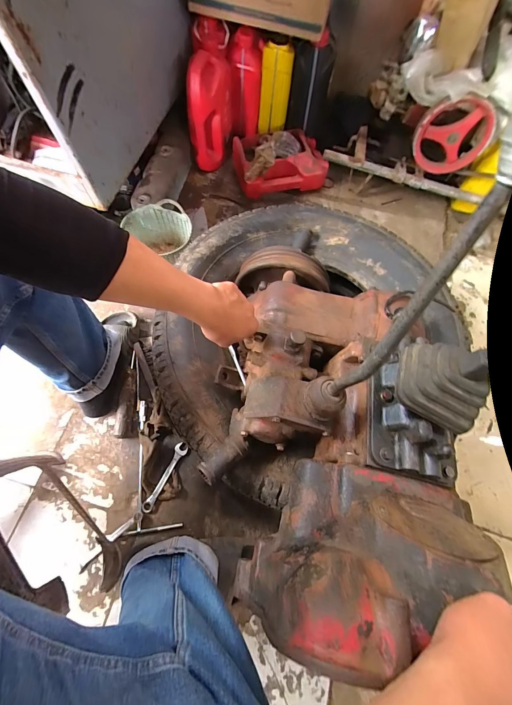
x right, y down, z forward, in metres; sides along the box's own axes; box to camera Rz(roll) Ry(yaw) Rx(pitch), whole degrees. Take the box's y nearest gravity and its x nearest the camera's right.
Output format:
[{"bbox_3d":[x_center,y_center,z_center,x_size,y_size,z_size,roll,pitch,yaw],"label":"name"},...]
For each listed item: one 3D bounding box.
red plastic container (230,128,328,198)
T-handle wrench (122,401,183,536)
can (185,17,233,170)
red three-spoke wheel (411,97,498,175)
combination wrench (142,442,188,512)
[{"bbox_3d":[0.071,-0.616,0.970,0.277,0.126,0.193,-10,69,-6],"label":"red plastic container"},{"bbox_3d":[-0.244,0.257,0.703,0.122,0.028,0.288,-6,68,-5],"label":"T-handle wrench"},{"bbox_3d":[-0.142,-0.756,0.918,0.134,0.323,0.150,-3,68,-4],"label":"can"},{"bbox_3d":[0.483,-0.538,0.752,0.162,0.172,0.036,14,68,3],"label":"red three-spoke wheel"},{"bbox_3d":[-0.210,0.288,0.692,0.028,0.013,0.159,25,69,8],"label":"combination wrench"}]

